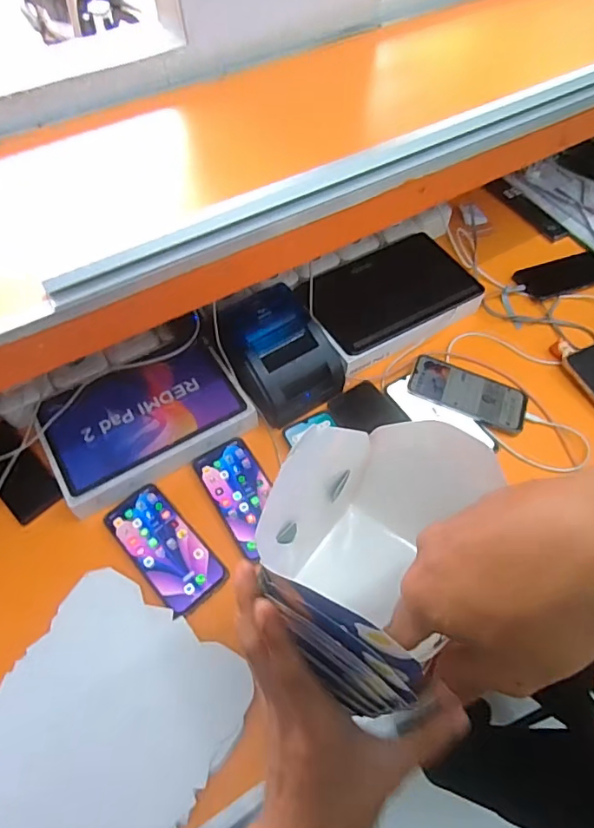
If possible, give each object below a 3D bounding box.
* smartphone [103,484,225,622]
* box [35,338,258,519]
[{"bbox_3d":[-0.167,0.164,0.624,0.079,0.008,0.167,-37,64,-21],"label":"smartphone"},{"bbox_3d":[-0.206,0.008,0.700,0.255,0.046,0.168,-27,60,-16],"label":"box"}]

